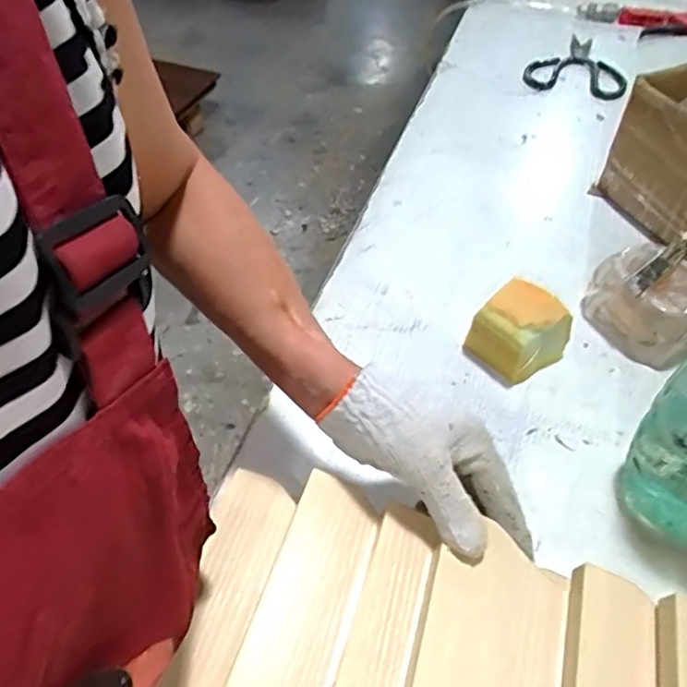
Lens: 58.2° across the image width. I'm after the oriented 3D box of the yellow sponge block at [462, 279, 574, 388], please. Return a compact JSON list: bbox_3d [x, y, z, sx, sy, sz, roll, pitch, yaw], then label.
[{"bbox_3d":[0.148,-0.010,0.522,0.063,0.062,0.060,37,59,27],"label":"yellow sponge block"}]

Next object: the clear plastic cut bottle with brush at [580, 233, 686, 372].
[{"bbox_3d":[0.282,-0.039,0.548,0.093,0.061,0.100,-17,52,-14],"label":"clear plastic cut bottle with brush"}]

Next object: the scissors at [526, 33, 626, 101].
[{"bbox_3d":[0.357,-0.416,0.920,0.140,0.018,0.197,21,53,17],"label":"scissors"}]

